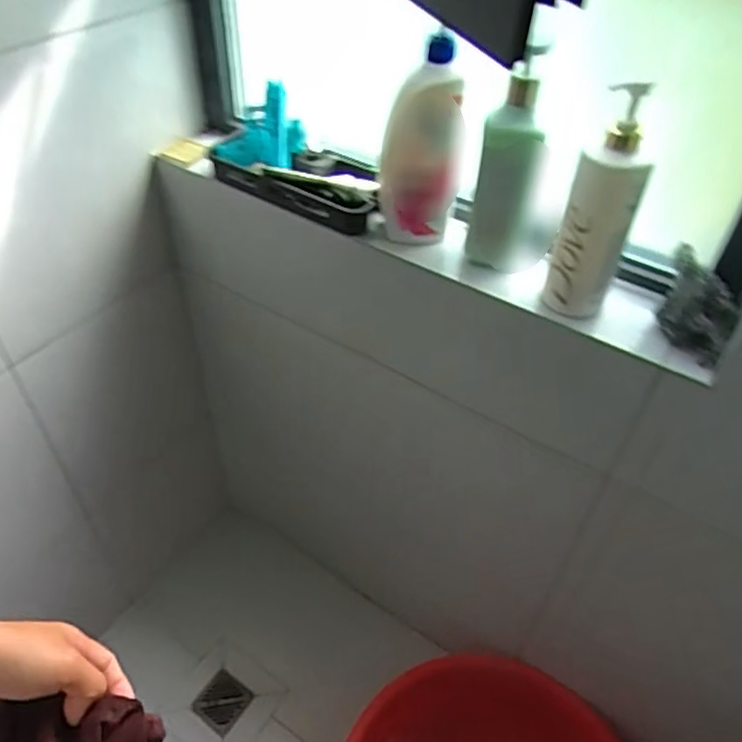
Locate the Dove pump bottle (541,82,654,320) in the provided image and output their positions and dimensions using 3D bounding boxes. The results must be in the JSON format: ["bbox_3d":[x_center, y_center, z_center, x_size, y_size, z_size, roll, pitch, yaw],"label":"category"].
[{"bbox_3d":[0.236,-0.158,0.665,0.070,0.227,0.058,20,47,15],"label":"Dove pump bottle"}]

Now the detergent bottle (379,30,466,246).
[{"bbox_3d":[0.058,-0.267,0.764,0.099,0.214,0.093,5,45,2],"label":"detergent bottle"}]

